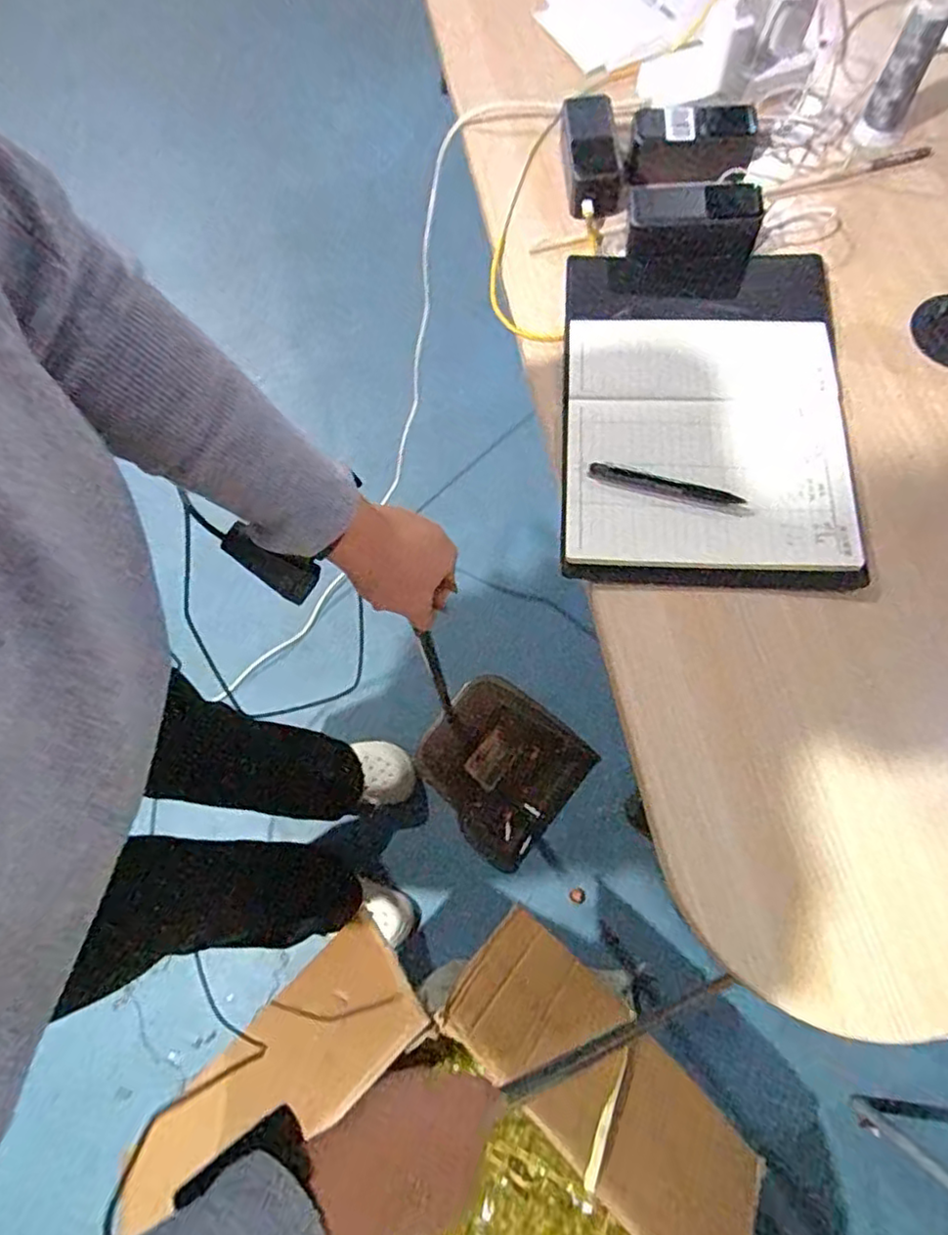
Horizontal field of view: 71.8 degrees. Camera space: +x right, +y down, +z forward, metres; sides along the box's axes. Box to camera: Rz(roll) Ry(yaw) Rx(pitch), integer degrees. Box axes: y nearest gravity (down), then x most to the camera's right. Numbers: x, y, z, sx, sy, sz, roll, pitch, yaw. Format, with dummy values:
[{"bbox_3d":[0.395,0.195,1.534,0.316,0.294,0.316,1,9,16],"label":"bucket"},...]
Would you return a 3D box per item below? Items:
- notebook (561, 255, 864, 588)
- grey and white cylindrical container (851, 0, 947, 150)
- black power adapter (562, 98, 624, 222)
[{"bbox_3d":[0.212,-0.204,0.614,0.251,0.015,0.363,3,69,3],"label":"notebook"},{"bbox_3d":[0.451,-0.566,0.686,0.046,0.111,0.042,-1,69,2],"label":"grey and white cylindrical container"},{"bbox_3d":[0.126,-0.504,0.712,0.052,0.032,0.160,-2,69,1],"label":"black power adapter"}]

